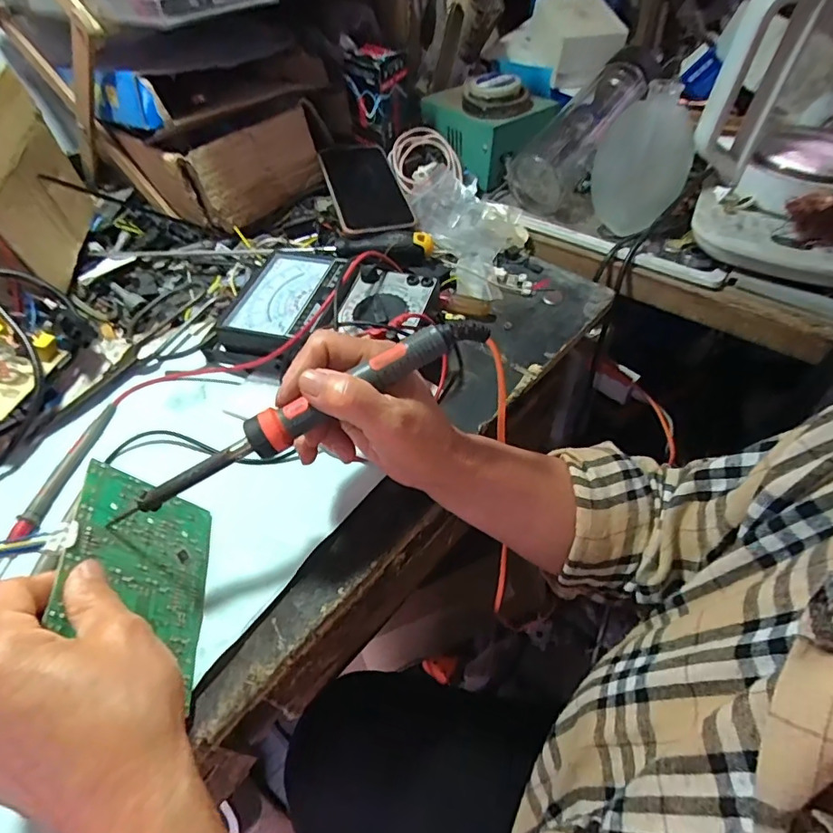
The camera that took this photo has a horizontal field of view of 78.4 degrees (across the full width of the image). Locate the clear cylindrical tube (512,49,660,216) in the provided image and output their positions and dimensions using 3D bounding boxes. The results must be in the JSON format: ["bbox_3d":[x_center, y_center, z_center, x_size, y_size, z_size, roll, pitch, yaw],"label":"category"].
[{"bbox_3d":[0.181,-0.323,0.583,0.087,0.076,0.205,31,76,21],"label":"clear cylindrical tube"}]

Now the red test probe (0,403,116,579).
[{"bbox_3d":[-0.265,0.047,0.377,0.015,0.009,0.146,8,54,6],"label":"red test probe"}]

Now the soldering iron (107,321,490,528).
[{"bbox_3d":[-0.062,0.001,0.288,0.228,0.020,0.018,-29,57,-2],"label":"soldering iron"}]

